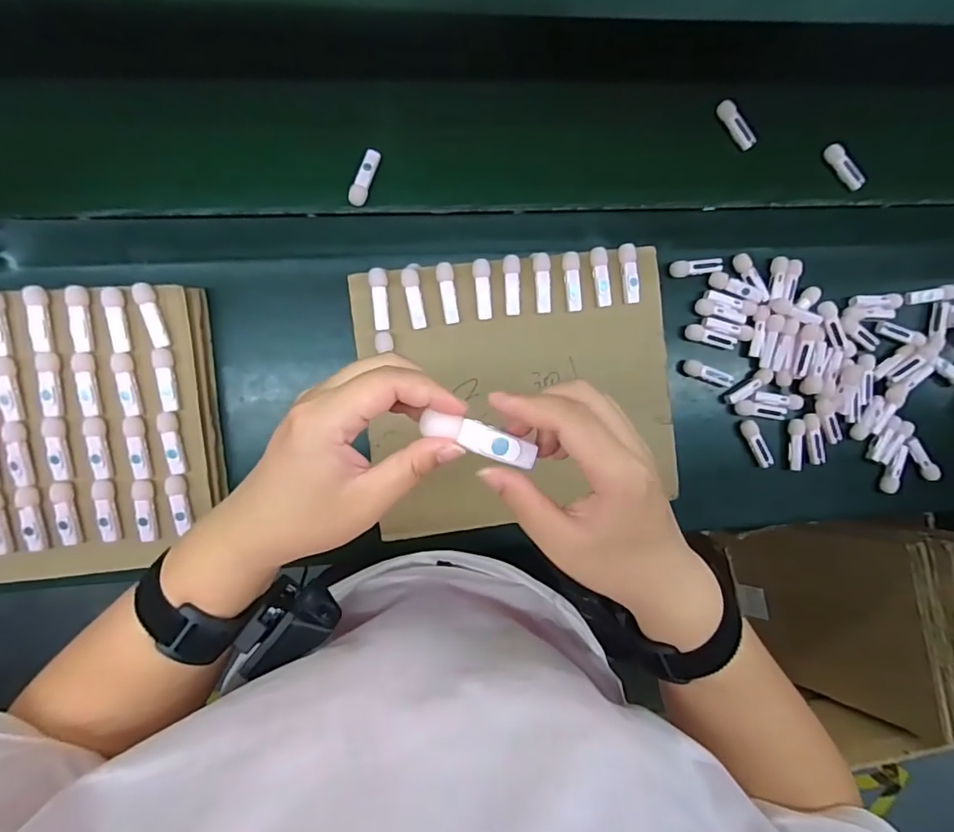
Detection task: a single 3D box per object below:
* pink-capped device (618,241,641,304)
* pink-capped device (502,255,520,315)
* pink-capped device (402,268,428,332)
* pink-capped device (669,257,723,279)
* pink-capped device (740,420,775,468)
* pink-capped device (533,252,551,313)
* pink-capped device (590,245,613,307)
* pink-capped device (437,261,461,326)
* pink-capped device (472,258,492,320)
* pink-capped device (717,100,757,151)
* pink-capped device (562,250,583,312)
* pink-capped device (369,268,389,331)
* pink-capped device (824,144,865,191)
[{"bbox_3d":[0.173,-0.162,0.596,0.020,0.011,0.067,-7,90,-6],"label":"pink-capped device"},{"bbox_3d":[0.039,-0.144,0.582,0.019,0.011,0.064,-2,89,-6],"label":"pink-capped device"},{"bbox_3d":[-0.068,-0.127,0.573,0.019,0.011,0.066,-10,90,-6],"label":"pink-capped device"},{"bbox_3d":[0.273,-0.184,0.655,0.068,0.011,0.021,-7,90,-6],"label":"pink-capped device"},{"bbox_3d":[0.359,0.036,0.674,0.019,0.011,0.066,-29,92,-6],"label":"pink-capped device"},{"bbox_3d":[0.073,-0.148,0.586,0.020,0.010,0.065,-3,90,-6],"label":"pink-capped device"},{"bbox_3d":[0.140,-0.156,0.593,0.020,0.011,0.065,-7,90,-6],"label":"pink-capped device"},{"bbox_3d":[-0.031,-0.134,0.575,0.018,0.010,0.065,-9,90,-6],"label":"pink-capped device"},{"bbox_3d":[0.007,-0.139,0.578,0.018,0.013,0.063,-5,90,-6],"label":"pink-capped device"},{"bbox_3d":[0.327,-0.366,0.663,0.020,0.010,0.065,-32,93,-6],"label":"pink-capped device"},{"bbox_3d":[0.107,-0.150,0.589,0.020,0.010,0.063,-7,90,-6],"label":"pink-capped device"},{"bbox_3d":[-0.105,-0.127,0.570,0.020,0.012,0.067,-2,89,-6],"label":"pink-capped device"},{"bbox_3d":[0.479,-0.325,0.687,0.021,0.011,0.066,-41,94,-5],"label":"pink-capped device"}]

